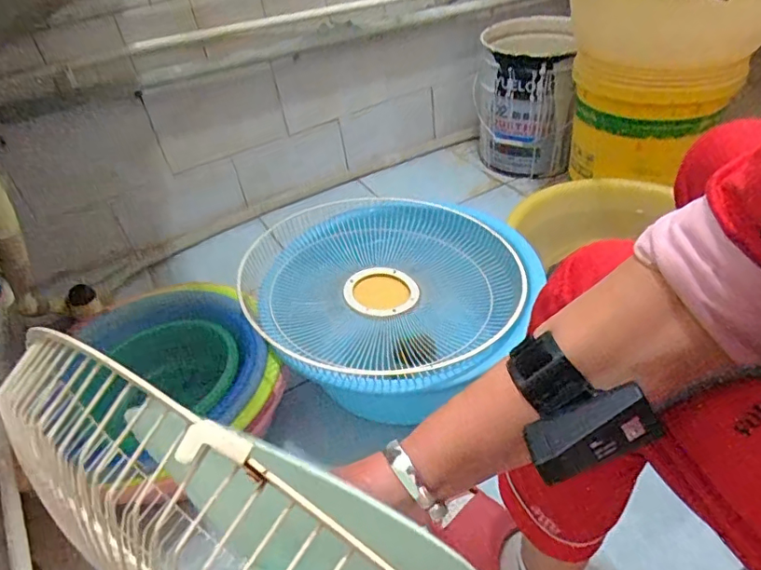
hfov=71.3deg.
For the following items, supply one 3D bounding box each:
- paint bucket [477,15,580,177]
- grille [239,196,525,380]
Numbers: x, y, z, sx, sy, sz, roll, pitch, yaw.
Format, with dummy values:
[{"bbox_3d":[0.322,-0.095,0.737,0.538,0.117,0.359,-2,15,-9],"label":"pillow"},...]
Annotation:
[{"bbox_3d":[0.377,-0.502,1.410,0.231,0.311,0.290,3,41,12],"label":"paint bucket"},{"bbox_3d":[-0.005,-0.017,0.868,0.431,0.074,0.412,-4,40,3],"label":"grille"}]

